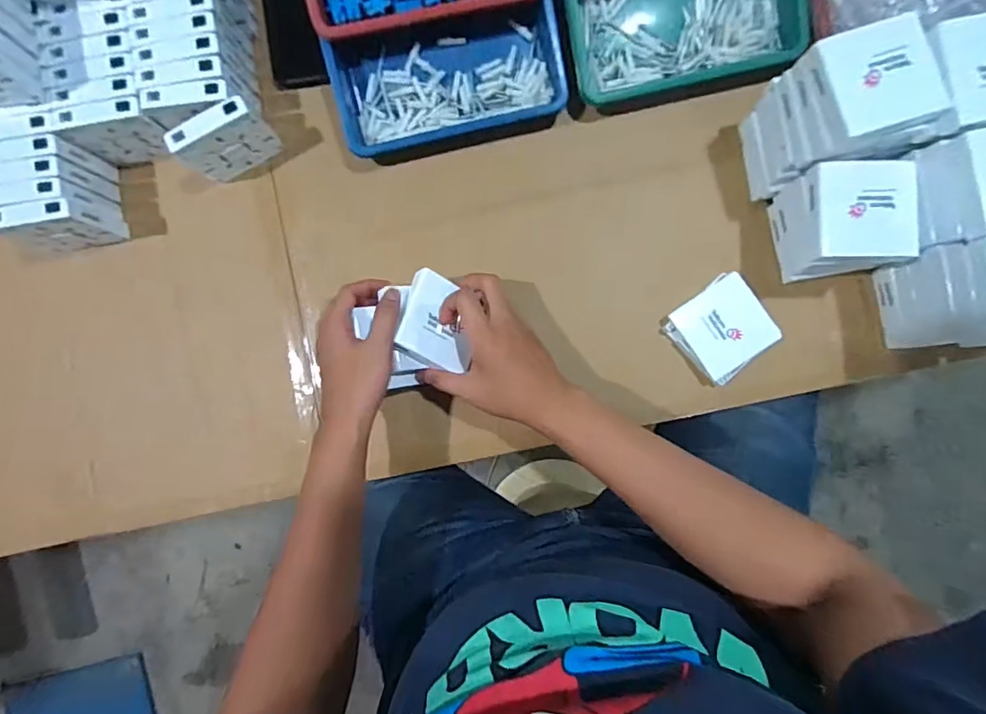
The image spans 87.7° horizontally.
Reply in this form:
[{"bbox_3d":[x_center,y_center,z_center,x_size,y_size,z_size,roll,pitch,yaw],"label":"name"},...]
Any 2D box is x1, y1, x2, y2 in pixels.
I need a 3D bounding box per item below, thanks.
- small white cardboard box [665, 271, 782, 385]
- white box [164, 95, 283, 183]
[{"bbox_3d":[0.243,-0.030,0.546,0.090,0.031,0.088,-39,88,1],"label":"small white cardboard box"},{"bbox_3d":[-0.280,-0.224,0.538,0.091,0.086,0.026,-27,89,2],"label":"white box"}]

